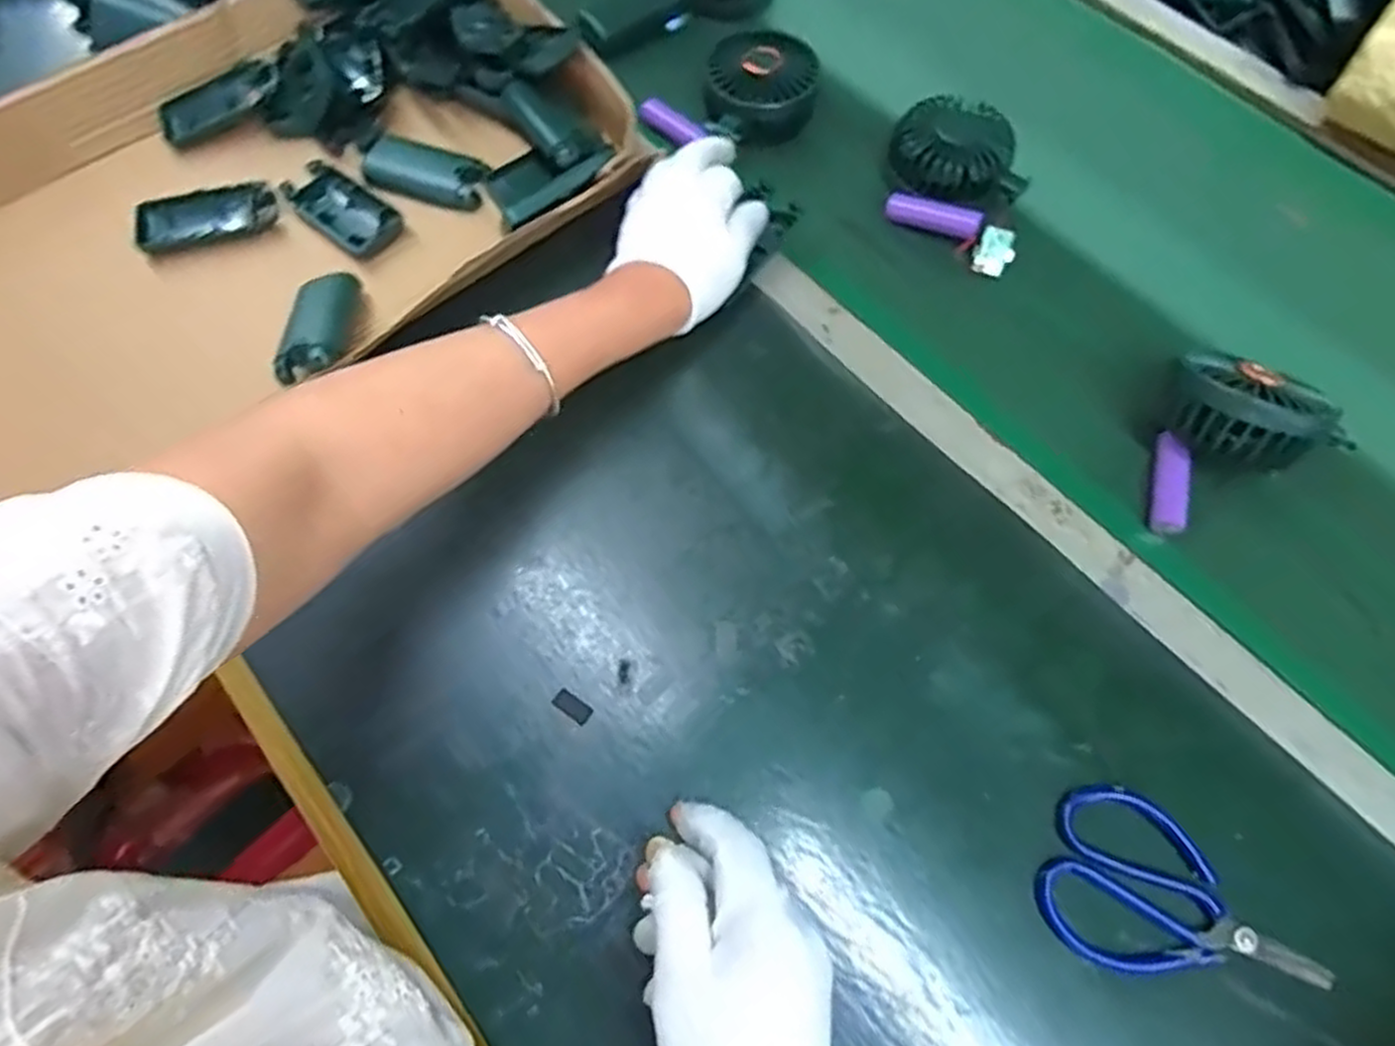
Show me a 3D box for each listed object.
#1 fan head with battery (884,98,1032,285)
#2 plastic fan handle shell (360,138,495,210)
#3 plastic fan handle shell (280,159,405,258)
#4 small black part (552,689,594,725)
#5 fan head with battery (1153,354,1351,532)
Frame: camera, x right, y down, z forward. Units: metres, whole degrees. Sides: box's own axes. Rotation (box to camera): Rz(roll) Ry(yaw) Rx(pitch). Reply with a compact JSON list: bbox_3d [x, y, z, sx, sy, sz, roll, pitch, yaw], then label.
[{"bbox_3d":[0.184,-0.245,0.548,0.088,0.043,0.126,7,69,5],"label":"fan head with battery"},{"bbox_3d":[-0.195,-0.253,0.553,0.084,0.016,0.043,15,70,8],"label":"plastic fan handle shell"},{"bbox_3d":[-0.252,-0.224,0.547,0.087,0.014,0.045,37,74,15],"label":"plastic fan handle shell"},{"bbox_3d":[-0.069,0.100,0.419,0.022,0.004,0.011,33,73,14],"label":"small black part"},{"bbox_3d":[0.310,-0.046,0.445,0.072,0.077,0.094,5,69,4],"label":"fan head with battery"}]

